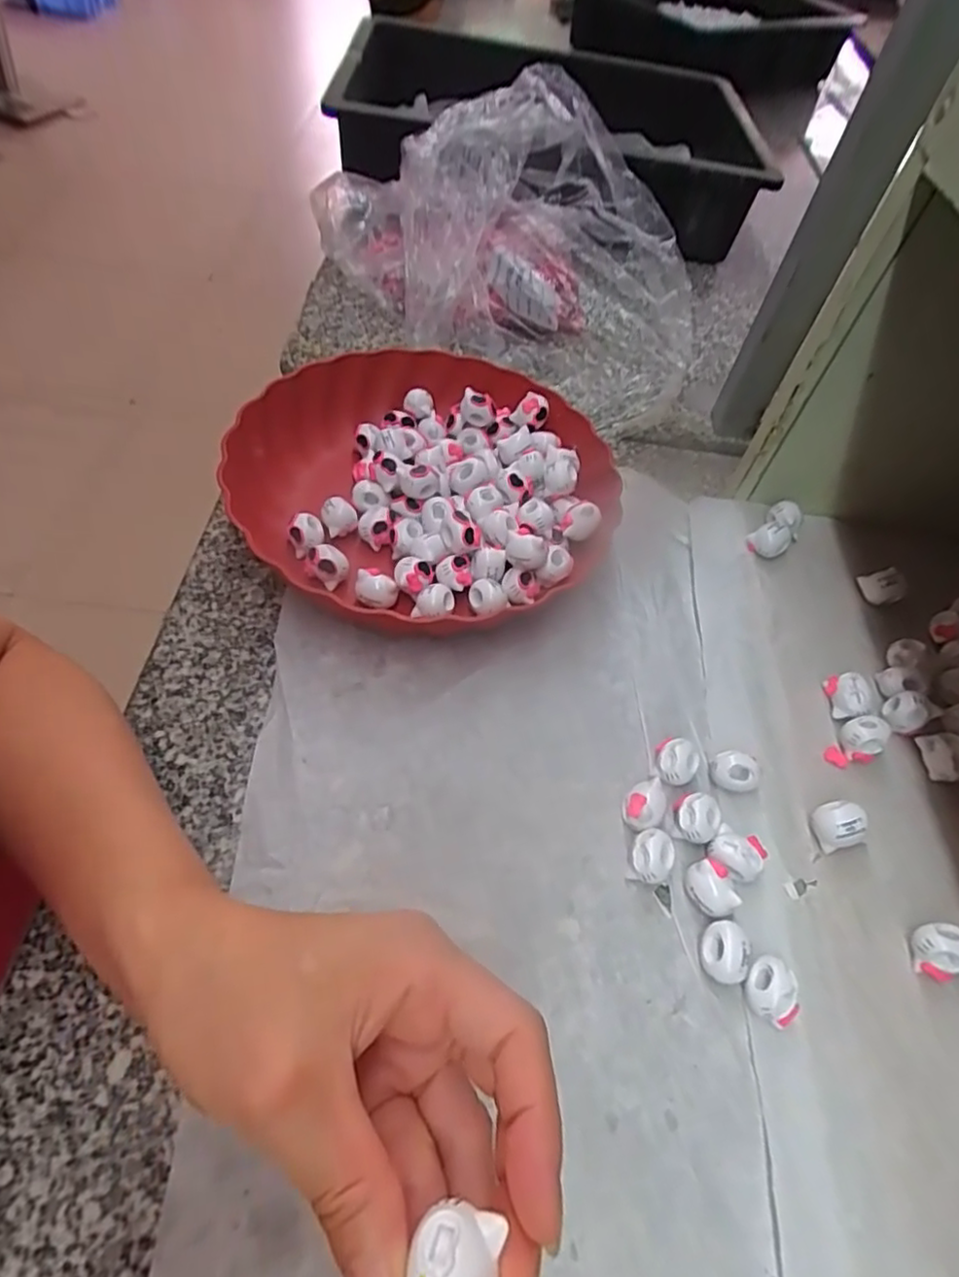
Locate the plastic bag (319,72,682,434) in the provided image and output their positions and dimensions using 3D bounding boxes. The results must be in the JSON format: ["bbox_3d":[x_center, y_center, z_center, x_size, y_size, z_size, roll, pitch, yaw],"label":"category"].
[{"bbox_3d":[0.037,-0.335,0.537,0.315,0.158,0.229,20,55,6],"label":"plastic bag"}]

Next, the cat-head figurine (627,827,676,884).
[{"bbox_3d":[0.084,0.108,0.318,0.020,0.017,0.025,17,55,4],"label":"cat-head figurine"}]

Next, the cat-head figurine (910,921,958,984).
[{"bbox_3d":[0.208,0.141,0.291,0.022,0.019,0.022,-5,56,-11],"label":"cat-head figurine"}]

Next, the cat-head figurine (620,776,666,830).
[{"bbox_3d":[0.085,0.086,0.333,0.027,0.017,0.022,-37,68,-28],"label":"cat-head figurine"}]

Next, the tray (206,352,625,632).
[{"bbox_3d":[-0.033,-0.105,0.434,0.241,0.042,0.234,40,60,19],"label":"tray"}]

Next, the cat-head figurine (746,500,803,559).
[{"bbox_3d":[0.199,-0.071,0.433,0.024,0.027,0.037,41,60,19],"label":"cat-head figurine"}]

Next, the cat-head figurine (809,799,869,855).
[{"bbox_3d":[0.177,0.094,0.322,0.021,0.023,0.021,4,55,-5],"label":"cat-head figurine"}]

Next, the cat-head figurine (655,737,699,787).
[{"bbox_3d":[0.107,0.068,0.349,0.022,0.022,0.021,8,55,-2],"label":"cat-head figurine"}]

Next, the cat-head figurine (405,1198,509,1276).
[{"bbox_3d":[-0.005,0.145,0.145,0.020,0.007,0.024,10,55,3],"label":"cat-head figurine"}]

